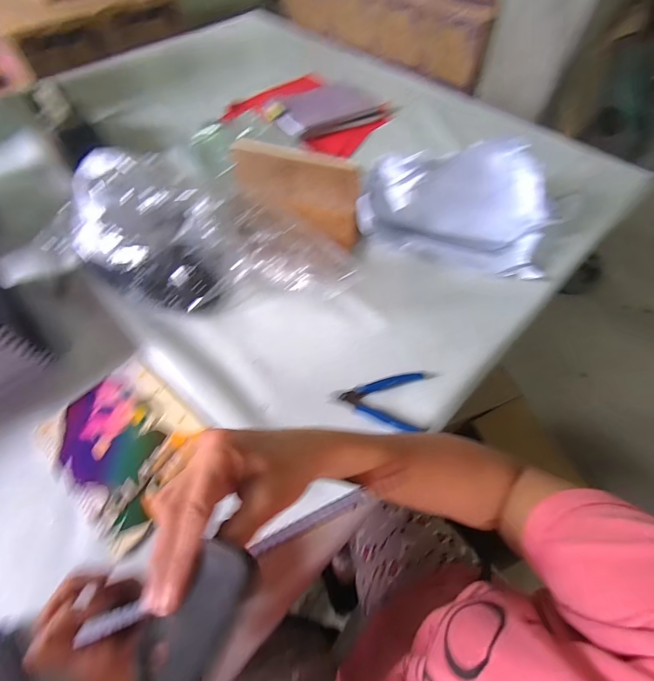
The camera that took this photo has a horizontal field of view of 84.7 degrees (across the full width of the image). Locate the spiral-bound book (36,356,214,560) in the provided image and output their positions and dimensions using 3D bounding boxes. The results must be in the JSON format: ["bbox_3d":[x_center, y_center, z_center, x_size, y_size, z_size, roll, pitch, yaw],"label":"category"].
[{"bbox_3d":[-0.237,0.120,0.431,0.192,0.010,0.150,37,65,20],"label":"spiral-bound book"}]

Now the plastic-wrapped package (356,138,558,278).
[{"bbox_3d":[0.212,-0.220,0.571,0.294,0.118,0.186,15,60,9],"label":"plastic-wrapped package"}]

